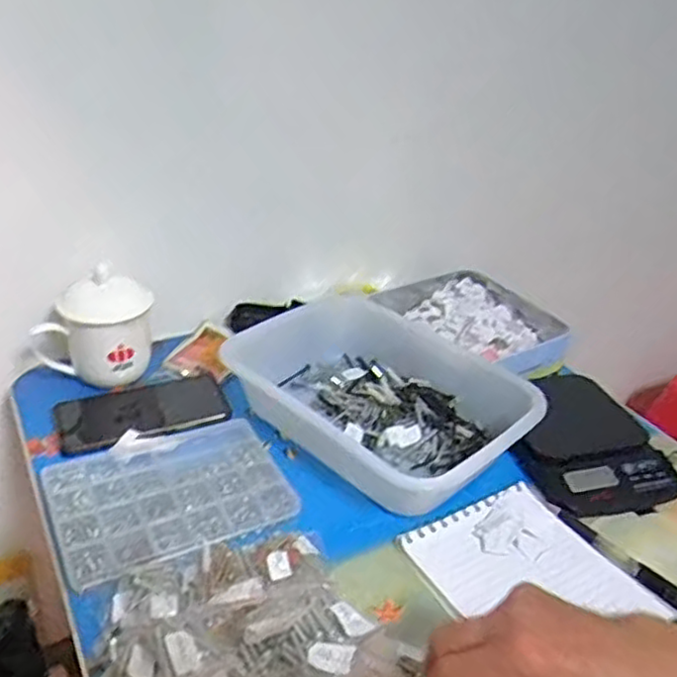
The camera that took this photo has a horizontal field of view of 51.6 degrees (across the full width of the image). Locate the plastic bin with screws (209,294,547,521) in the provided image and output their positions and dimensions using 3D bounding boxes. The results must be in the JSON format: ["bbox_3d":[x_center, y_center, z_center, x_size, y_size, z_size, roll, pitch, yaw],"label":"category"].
[{"bbox_3d":[0.038,0.060,0.703,0.268,0.067,0.206,29,39,34],"label":"plastic bin with screws"}]

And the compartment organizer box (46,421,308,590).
[{"bbox_3d":[-0.150,0.130,0.615,0.193,0.019,0.155,-16,37,-30],"label":"compartment organizer box"}]

